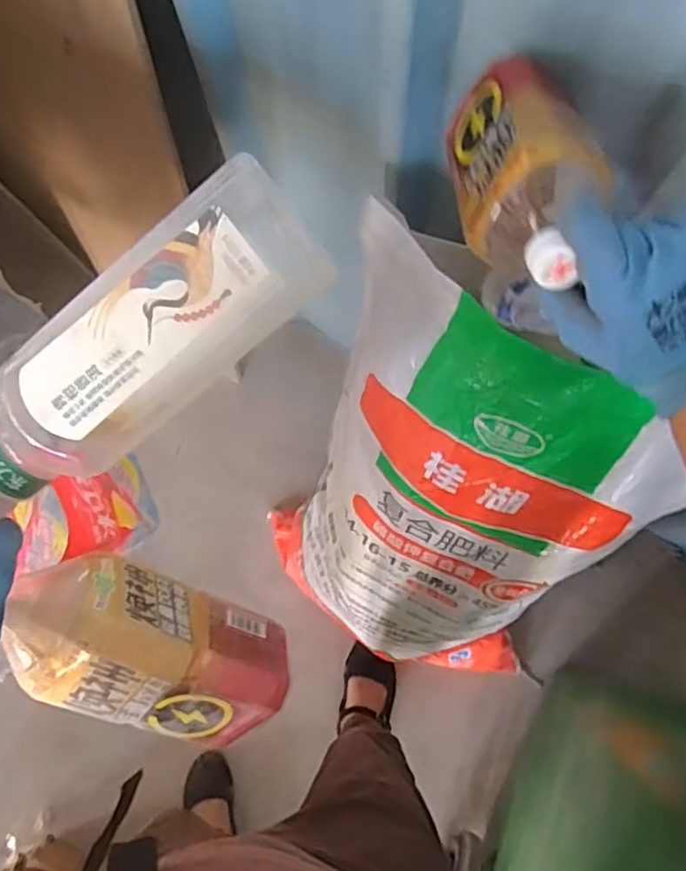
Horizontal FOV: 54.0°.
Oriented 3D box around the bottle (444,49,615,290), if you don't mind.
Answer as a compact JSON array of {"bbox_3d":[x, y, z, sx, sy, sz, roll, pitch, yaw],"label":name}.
[{"bbox_3d":[0.116,-0.180,0.448,0.067,0.071,0.202,-4,53,0],"label":"bottle"}]

